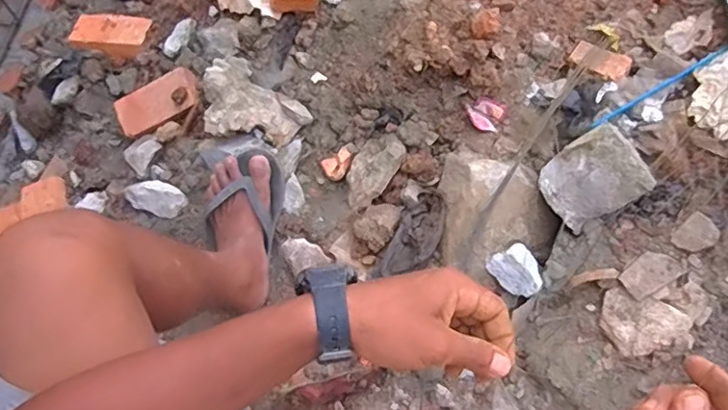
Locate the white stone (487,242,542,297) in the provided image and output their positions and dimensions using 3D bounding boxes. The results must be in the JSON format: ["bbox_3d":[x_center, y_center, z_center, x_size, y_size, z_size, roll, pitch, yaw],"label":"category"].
[{"bbox_3d":[0.224,0.095,0.842,0.061,0.030,0.073,-31,68,-13],"label":"white stone"}]

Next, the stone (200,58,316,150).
[{"bbox_3d":[-0.187,-0.155,0.927,0.166,0.064,0.133,35,70,16],"label":"stone"}]

